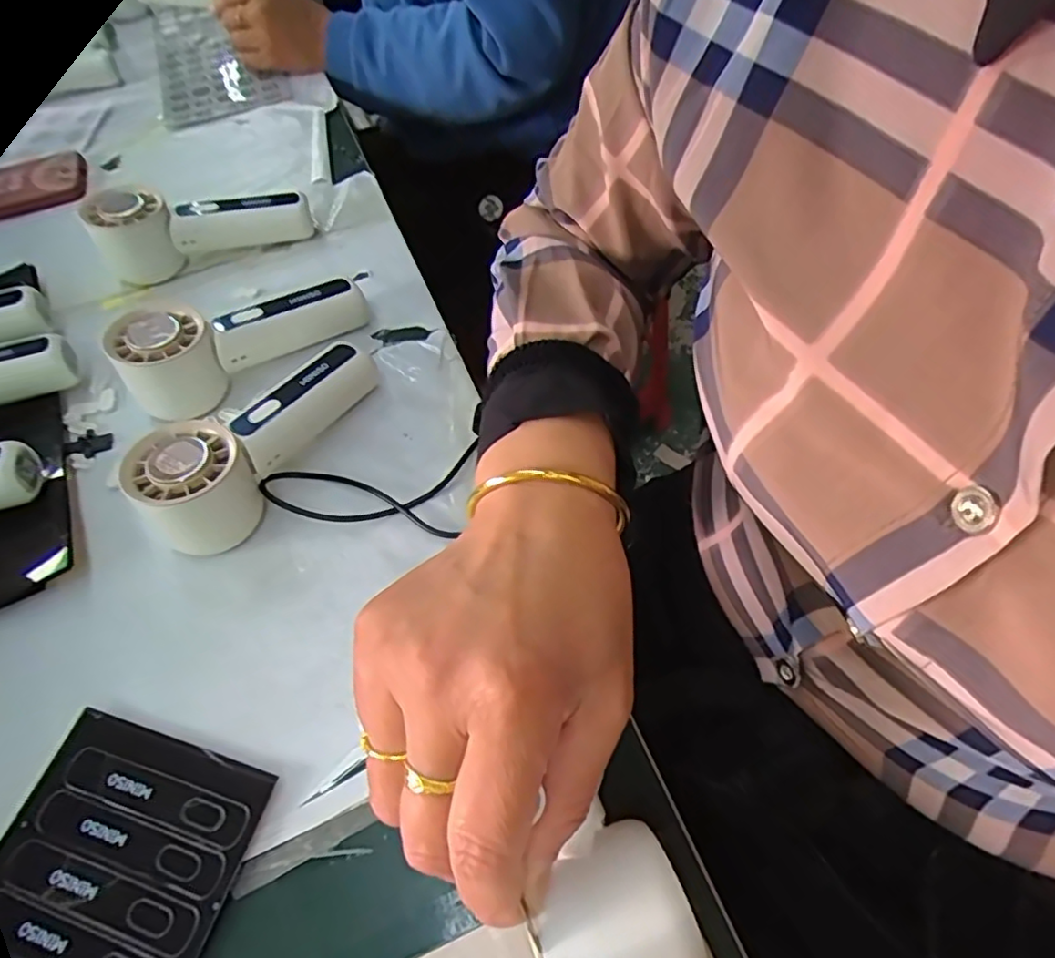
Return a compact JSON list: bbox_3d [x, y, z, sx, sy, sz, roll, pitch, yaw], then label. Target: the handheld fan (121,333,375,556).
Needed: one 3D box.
[{"bbox_3d":[-0.154,-0.029,0.370,0.050,0.054,0.150,23,59,18],"label":"handheld fan"}]

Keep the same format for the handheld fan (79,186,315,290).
[{"bbox_3d":[-0.250,-0.201,0.498,0.153,0.050,0.054,-20,56,-10],"label":"handheld fan"}]

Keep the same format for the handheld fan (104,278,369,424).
[{"bbox_3d":[-0.178,-0.091,0.415,0.151,0.053,0.050,-25,57,-14],"label":"handheld fan"}]

